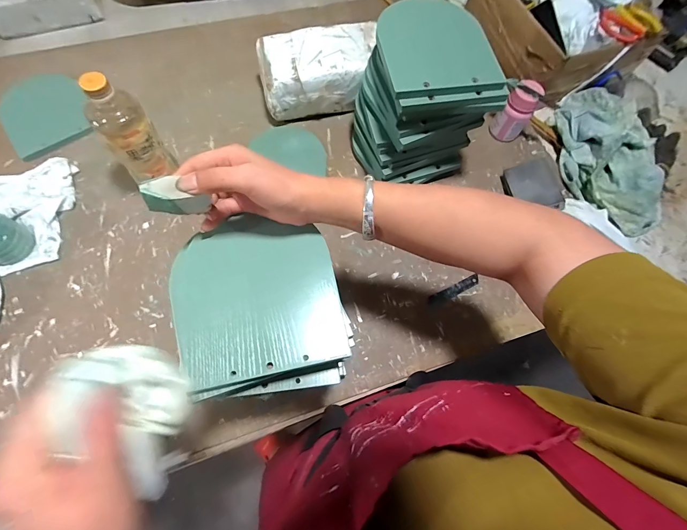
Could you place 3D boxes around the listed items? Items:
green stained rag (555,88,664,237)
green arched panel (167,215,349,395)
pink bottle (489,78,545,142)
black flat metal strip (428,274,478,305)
[{"bbox_3d":[0.497,-0.215,0.604,0.162,0.077,0.304,2,69,-1],"label":"green stained rag"},{"bbox_3d":[-0.082,0.026,0.316,0.147,0.011,0.157,-13,71,-7],"label":"green arched panel"},{"bbox_3d":[0.324,-0.285,0.619,0.057,0.097,0.053,35,72,10],"label":"pink bottle"},{"bbox_3d":[0.178,0.041,0.532,0.090,0.004,0.017,-25,76,-9],"label":"black flat metal strip"}]

